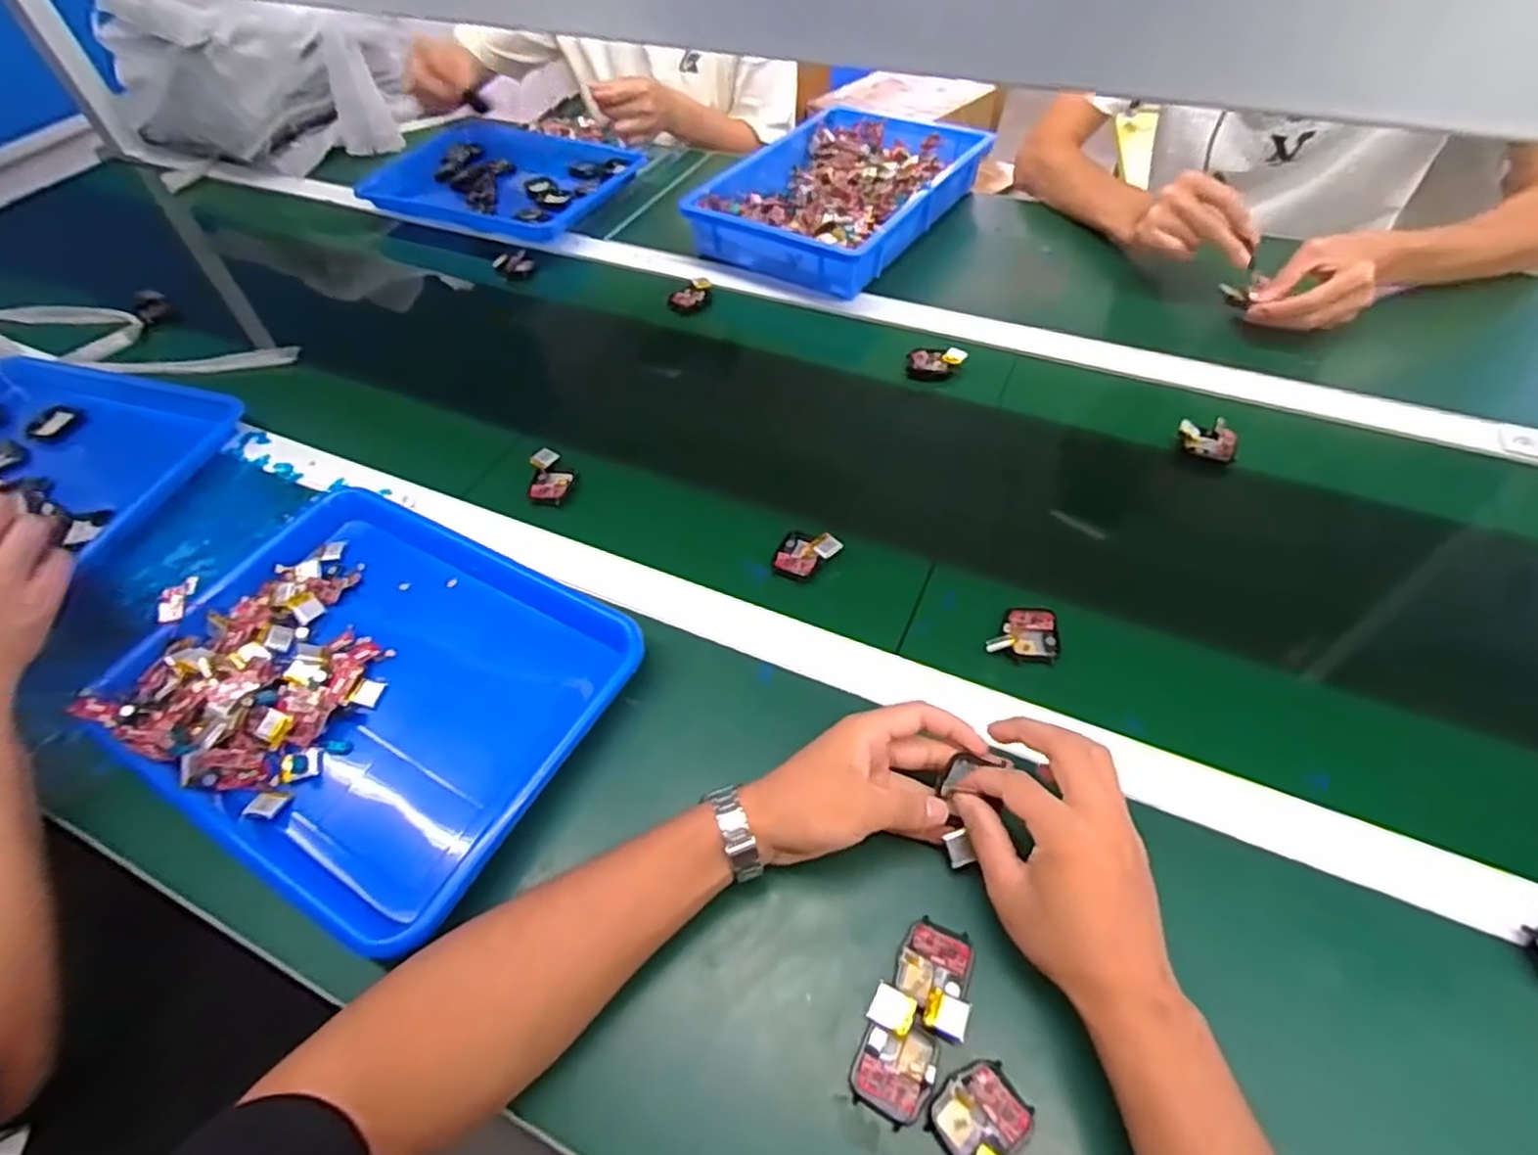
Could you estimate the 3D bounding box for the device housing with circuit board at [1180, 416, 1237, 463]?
[{"bbox_3d":[0.394,-0.126,0.642,0.049,0.025,0.027,21,57,20],"label":"device housing with circuit board"}]

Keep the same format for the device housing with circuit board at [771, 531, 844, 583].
[{"bbox_3d":[0.032,-0.016,0.586,0.048,0.025,0.043,16,56,16],"label":"device housing with circuit board"}]

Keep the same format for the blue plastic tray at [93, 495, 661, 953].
[{"bbox_3d":[-0.280,0.074,0.524,0.329,0.050,0.270,23,58,21],"label":"blue plastic tray"}]

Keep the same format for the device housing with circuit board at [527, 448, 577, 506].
[{"bbox_3d":[-0.197,-0.093,0.652,0.038,0.020,0.052,2,53,6],"label":"device housing with circuit board"}]

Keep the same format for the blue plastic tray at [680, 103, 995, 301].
[{"bbox_3d":[0.093,-0.492,0.909,0.264,0.054,0.364,24,59,22],"label":"blue plastic tray"}]

